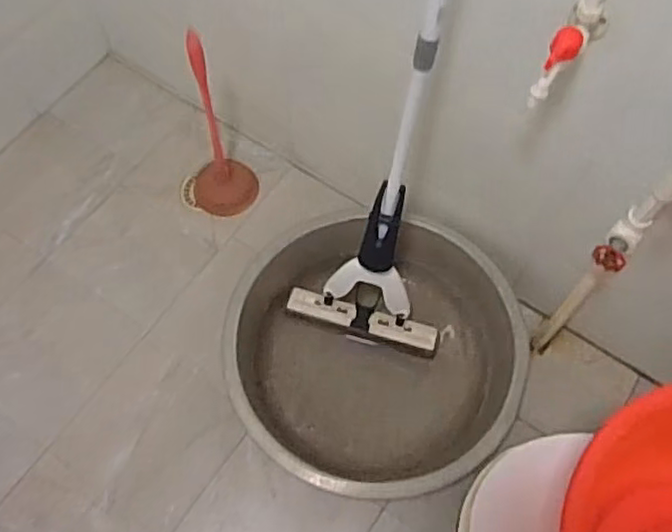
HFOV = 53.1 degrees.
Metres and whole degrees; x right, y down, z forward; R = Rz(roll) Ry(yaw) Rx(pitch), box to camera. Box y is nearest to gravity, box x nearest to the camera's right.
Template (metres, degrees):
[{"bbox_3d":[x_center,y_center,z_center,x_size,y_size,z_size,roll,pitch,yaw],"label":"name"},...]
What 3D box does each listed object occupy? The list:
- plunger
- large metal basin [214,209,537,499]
[{"bbox_3d":[-0.253,-0.278,1.367,0.156,0.436,0.127,-11,65,-7],"label":"plunger"},{"bbox_3d":[0.072,0.168,1.302,0.529,0.158,0.532,1,64,-1],"label":"large metal basin"}]

